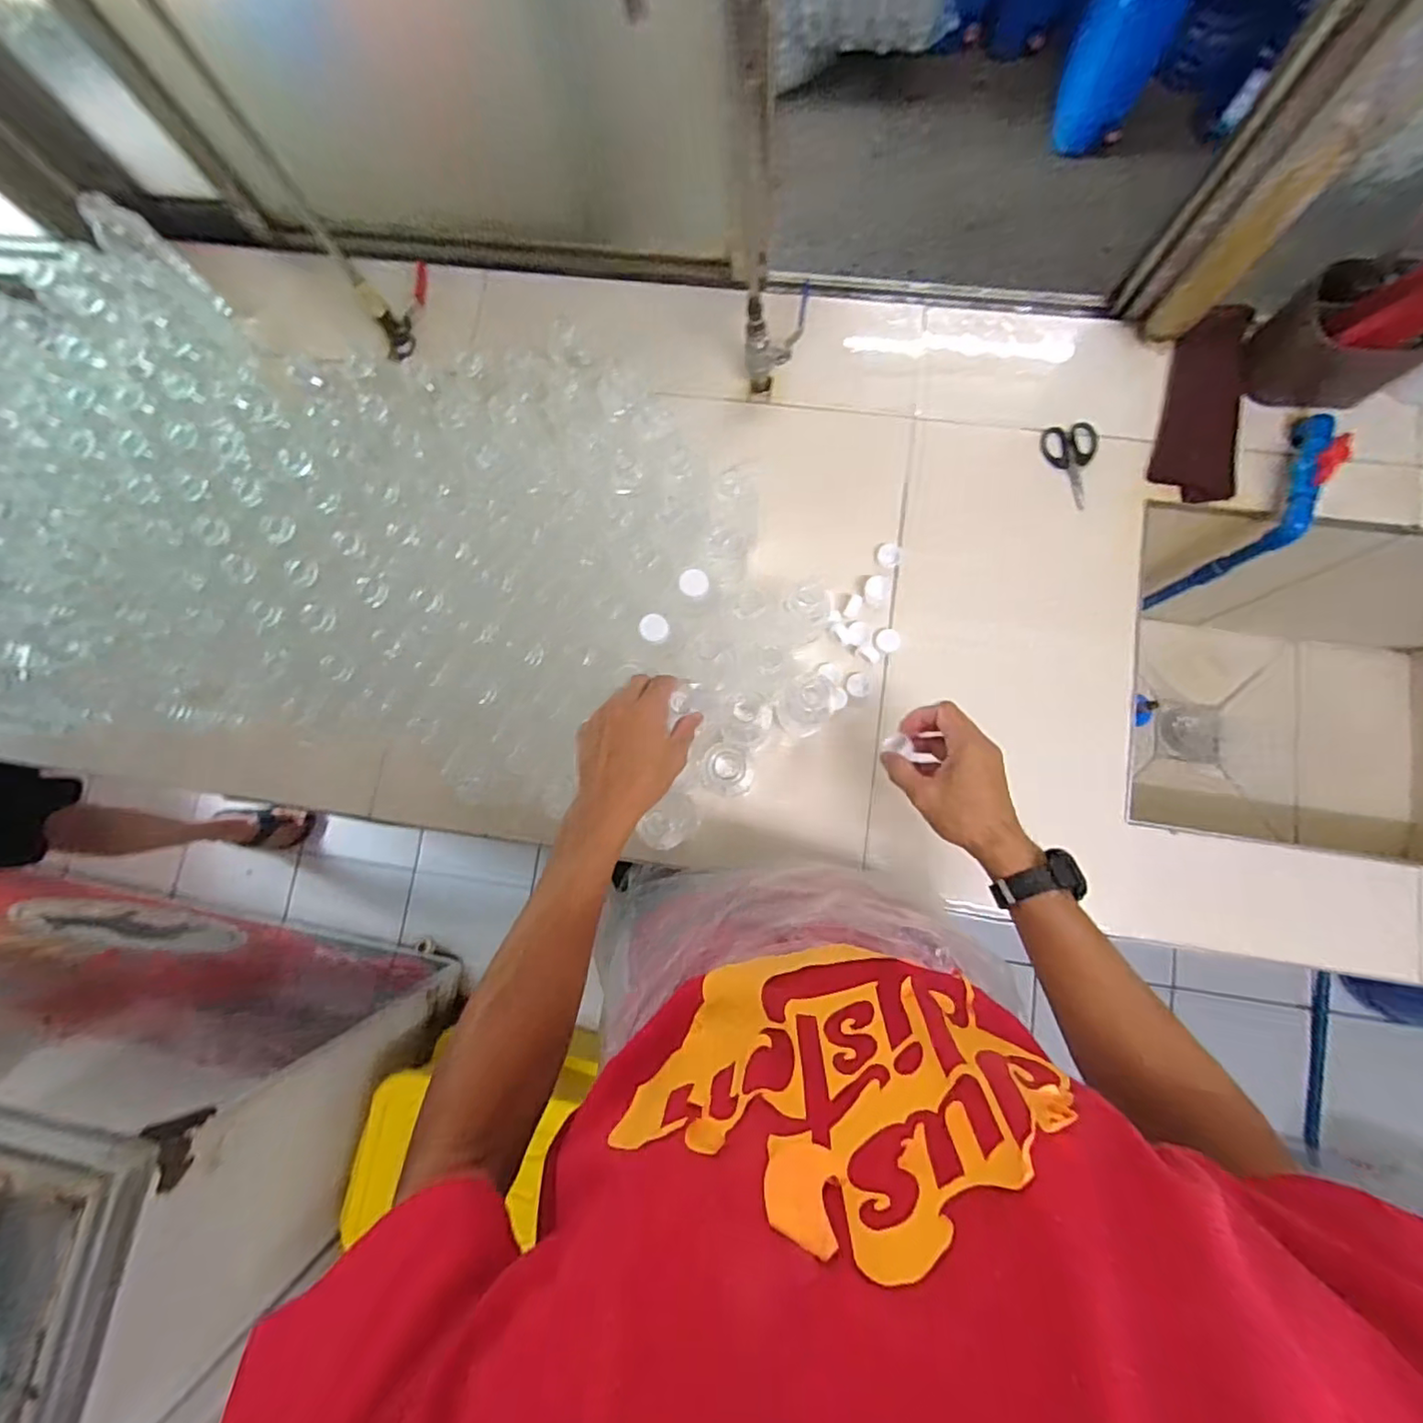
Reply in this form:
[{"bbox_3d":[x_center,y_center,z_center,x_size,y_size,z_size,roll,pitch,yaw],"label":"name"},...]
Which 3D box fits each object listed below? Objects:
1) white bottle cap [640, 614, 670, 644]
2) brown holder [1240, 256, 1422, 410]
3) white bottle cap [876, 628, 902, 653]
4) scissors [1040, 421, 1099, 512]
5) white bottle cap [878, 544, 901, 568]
[{"bbox_3d":[-0.054,-0.079,0.578,0.026,0.010,0.025,-1,81,3],"label":"white bottle cap"},{"bbox_3d":[0.724,-0.424,0.685,0.139,0.122,0.098,1,81,4],"label":"brown holder"},{"bbox_3d":[0.212,-0.085,0.726,0.028,0.008,0.030,-1,81,3],"label":"white bottle cap"},{"bbox_3d":[0.450,-0.306,0.751,0.066,0.012,0.108,-10,81,2],"label":"scissors"},{"bbox_3d":[0.217,-0.191,0.740,0.026,0.011,0.026,-1,81,3],"label":"white bottle cap"}]

